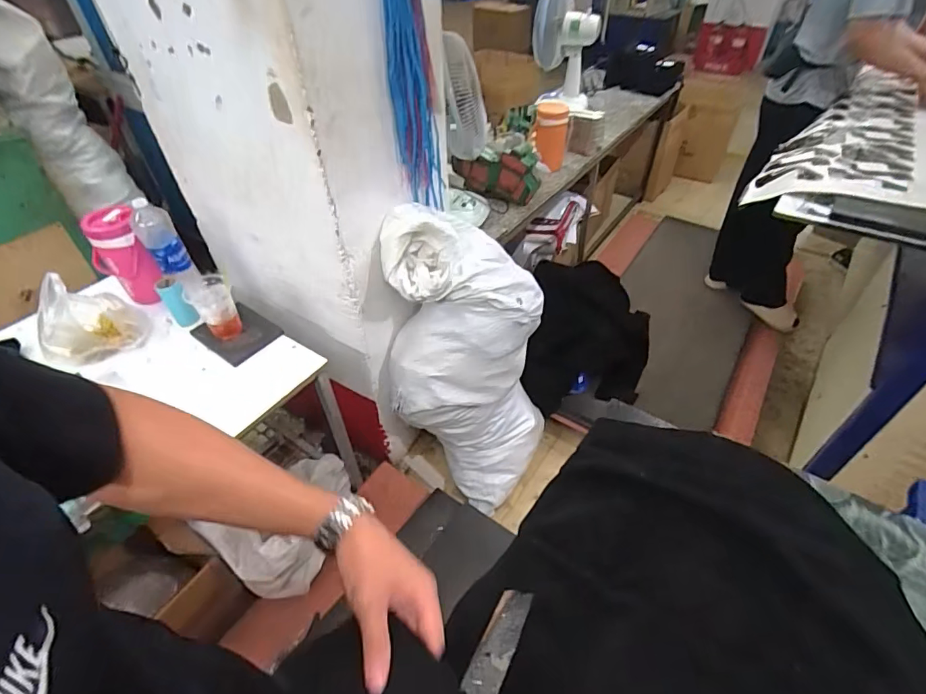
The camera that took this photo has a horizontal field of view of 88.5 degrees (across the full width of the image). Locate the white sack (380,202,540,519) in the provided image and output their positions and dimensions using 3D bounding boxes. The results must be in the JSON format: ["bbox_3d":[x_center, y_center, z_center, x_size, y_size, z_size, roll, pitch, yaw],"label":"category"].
[{"bbox_3d":[0.037,0.049,1.537,0.416,0.946,0.485,26,51,26],"label":"white sack"}]

